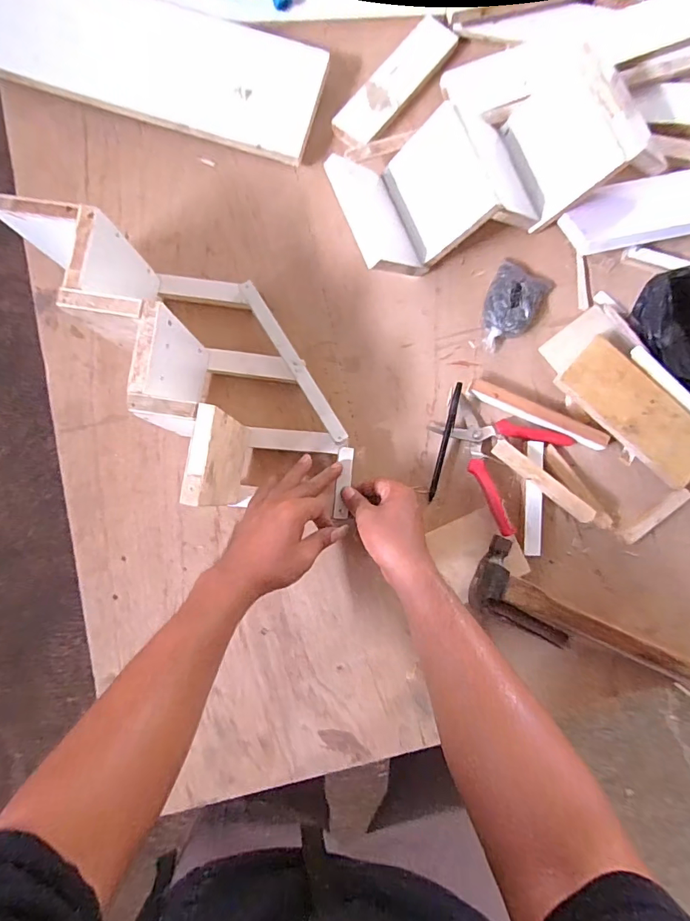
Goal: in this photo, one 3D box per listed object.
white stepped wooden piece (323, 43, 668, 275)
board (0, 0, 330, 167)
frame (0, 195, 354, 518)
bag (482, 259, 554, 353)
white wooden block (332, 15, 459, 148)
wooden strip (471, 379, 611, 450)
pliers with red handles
[{"bbox_3d":[0.188,-0.369,0.584,0.407,0.120,0.167,-21,86,-5],"label":"white stepped wooden piece"},{"bbox_3d":[-0.301,-0.534,0.603,0.542,0.028,0.156,14,92,-3],"label":"board"},{"bbox_3d":[-0.142,-0.107,0.508,0.165,0.173,0.396,-34,83,-3],"label":"frame"},{"bbox_3d":[0.218,-0.205,0.612,0.072,0.029,0.128,31,83,2],"label":"bag"},{"bbox_3d":[0.068,-0.513,0.634,0.058,0.013,0.209,40,84,3],"label":"white wooden block"},{"bbox_3d":[0.251,-0.060,0.600,0.183,0.014,0.030,23,83,1],"label":"wooden strip"},{"bbox_3d":[0.187,-0.014,0.588,0.151,0.028,0.150,39,83,3],"label":"pliers with red handles"}]

